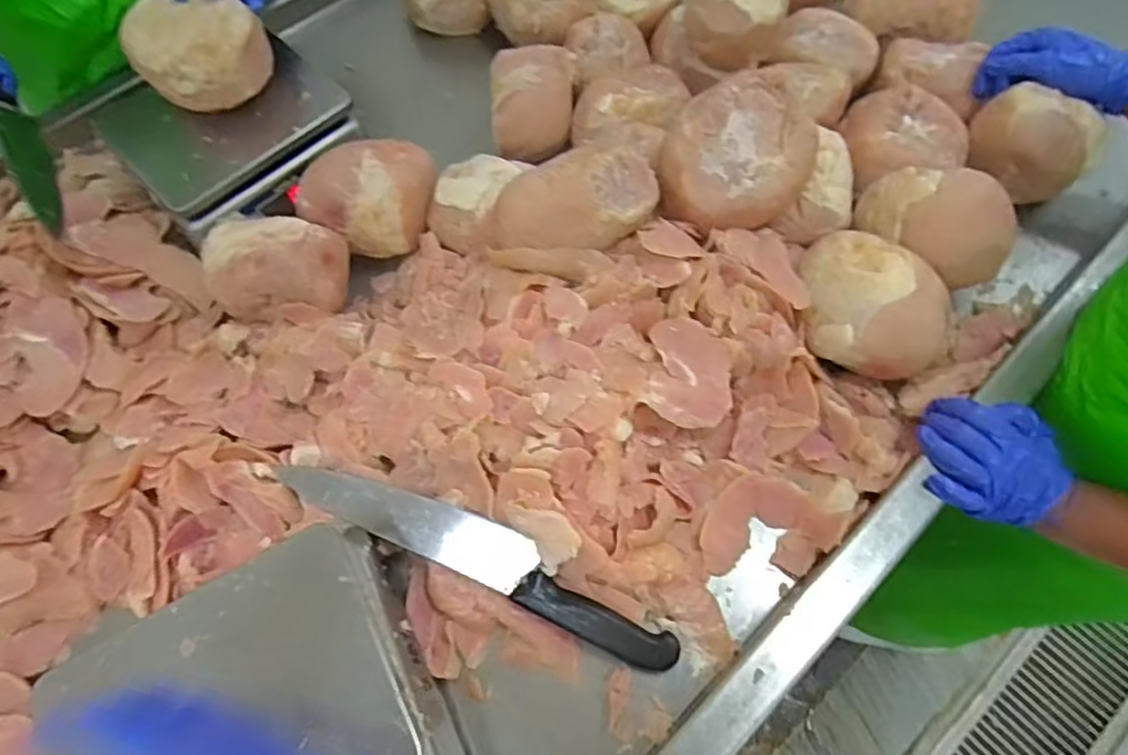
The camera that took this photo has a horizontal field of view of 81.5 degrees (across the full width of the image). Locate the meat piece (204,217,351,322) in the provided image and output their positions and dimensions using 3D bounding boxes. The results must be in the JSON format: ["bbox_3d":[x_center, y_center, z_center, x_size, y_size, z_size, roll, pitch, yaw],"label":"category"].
[{"bbox_3d":[-0.288,-0.106,0.660,0.134,0.086,0.081,-11,61,-3],"label":"meat piece"}]

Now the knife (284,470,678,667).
[{"bbox_3d":[-0.076,0.145,0.549,0.354,0.027,0.048,22,65,14],"label":"knife"}]

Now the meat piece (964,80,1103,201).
[{"bbox_3d":[0.489,-0.247,0.683,0.122,0.074,0.089,37,69,20],"label":"meat piece"}]

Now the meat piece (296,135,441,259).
[{"bbox_3d":[-0.210,-0.192,0.701,0.140,0.084,0.089,-1,61,2],"label":"meat piece"}]

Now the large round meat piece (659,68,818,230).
[{"bbox_3d":[0.163,-0.209,0.627,0.131,0.089,0.118,-31,64,-13],"label":"large round meat piece"}]

